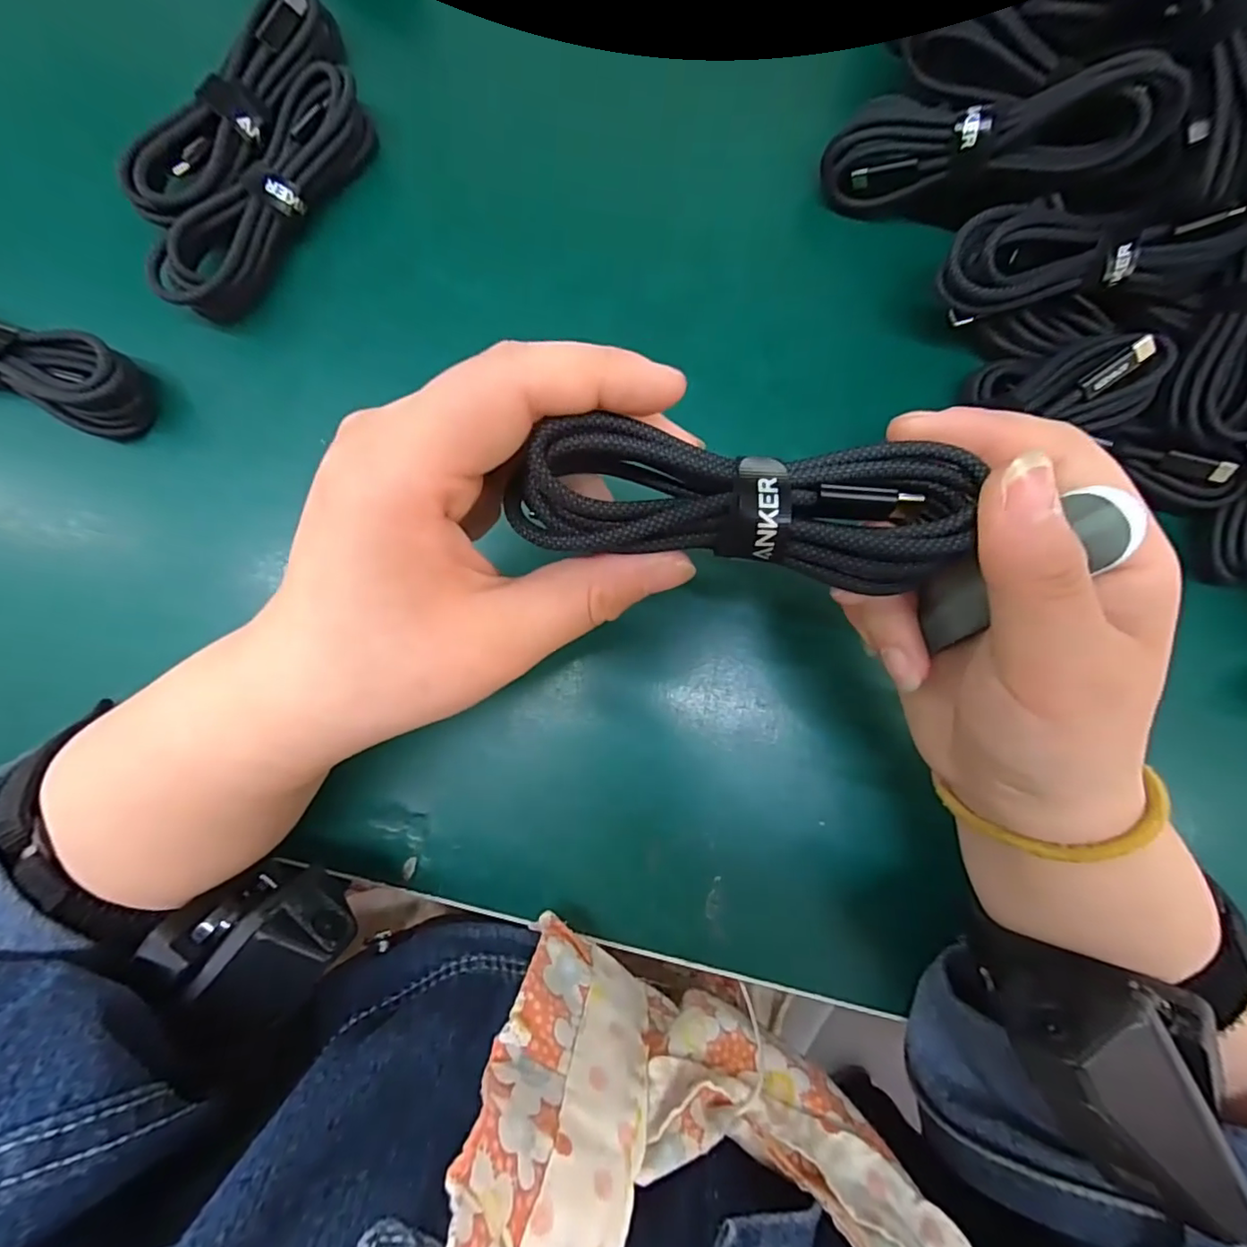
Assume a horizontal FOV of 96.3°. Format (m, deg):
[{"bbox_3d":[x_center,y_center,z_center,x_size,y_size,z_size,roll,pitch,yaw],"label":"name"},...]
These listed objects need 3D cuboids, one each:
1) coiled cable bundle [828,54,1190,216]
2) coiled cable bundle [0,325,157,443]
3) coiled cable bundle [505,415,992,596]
[{"bbox_3d":[0.139,-0.188,0.217,0.114,0.024,0.028,14,88,29],"label":"coiled cable bundle"},{"bbox_3d":[-0.247,-0.107,0.220,0.110,0.021,0.035,19,88,-2],"label":"coiled cable bundle"},{"bbox_3d":[0.027,-0.029,0.134,0.102,0.020,0.032,5,88,-3],"label":"coiled cable bundle"}]

